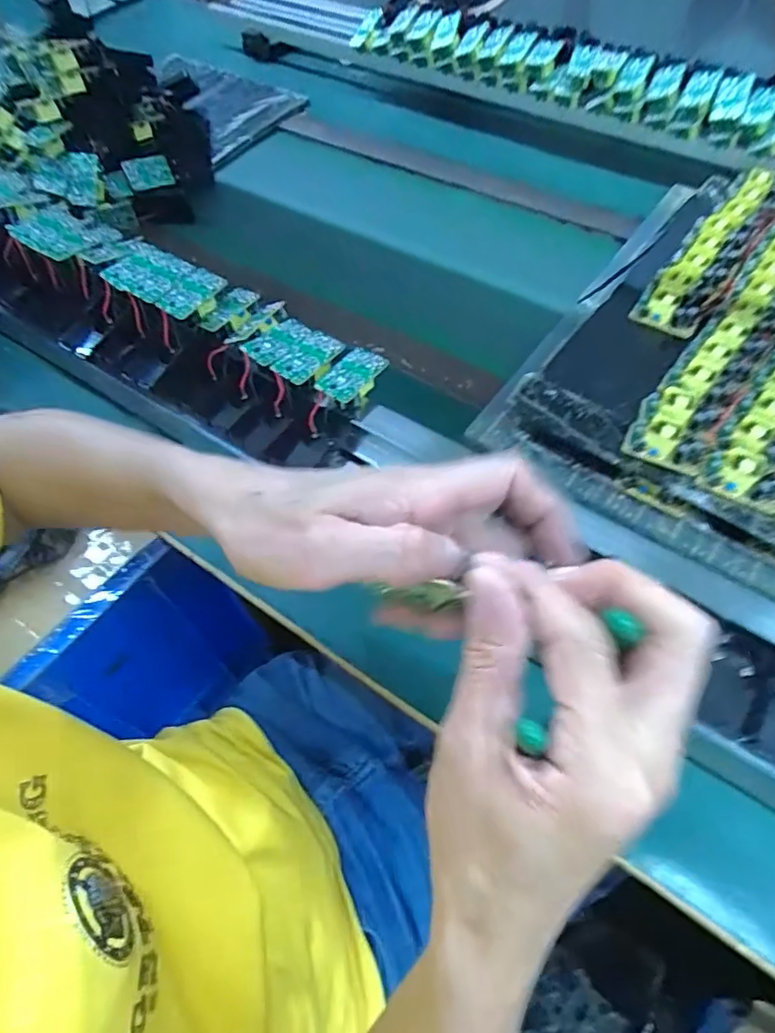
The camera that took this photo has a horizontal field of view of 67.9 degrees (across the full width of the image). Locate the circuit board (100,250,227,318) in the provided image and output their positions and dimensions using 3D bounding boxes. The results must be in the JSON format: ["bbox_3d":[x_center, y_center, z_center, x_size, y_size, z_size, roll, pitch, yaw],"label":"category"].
[{"bbox_3d":[-0.223,-0.232,0.565,0.114,0.011,0.057,26,69,15],"label":"circuit board"}]

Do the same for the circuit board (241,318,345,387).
[{"bbox_3d":[-0.086,-0.154,0.534,0.074,0.010,0.061,35,65,22],"label":"circuit board"}]

